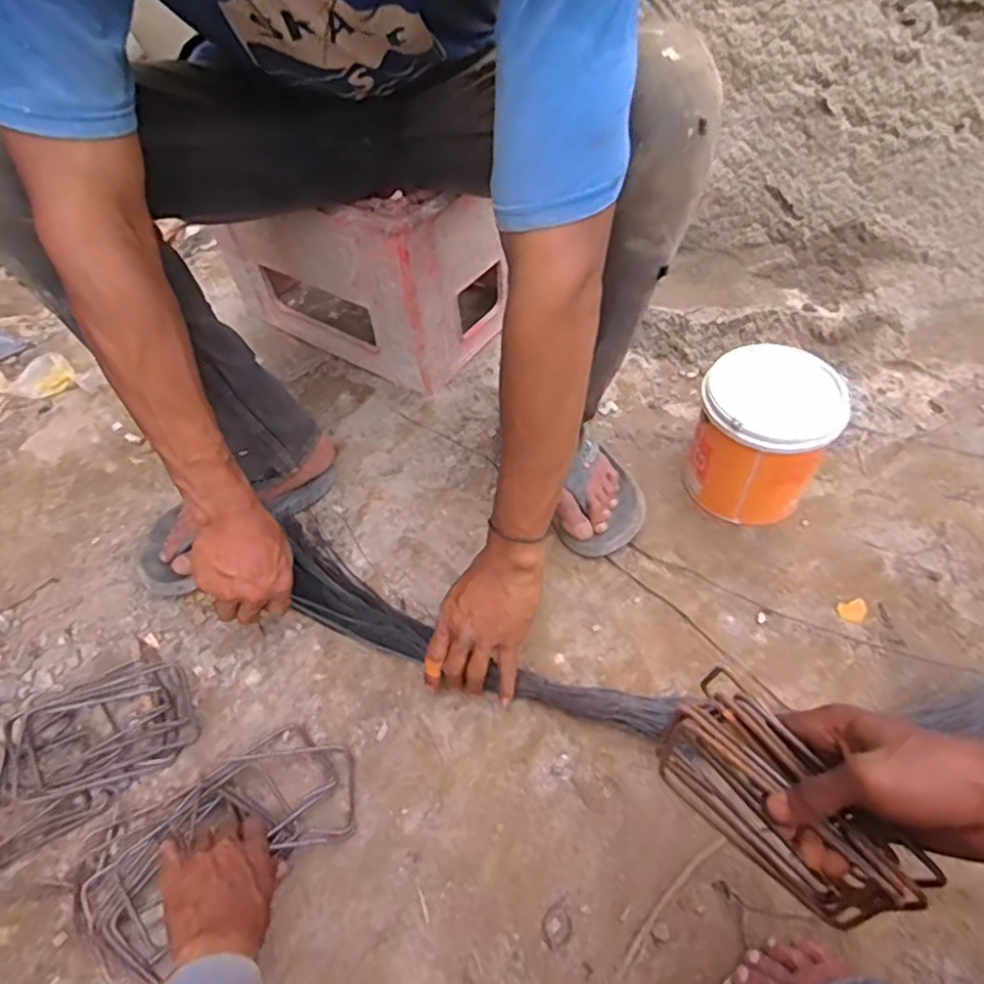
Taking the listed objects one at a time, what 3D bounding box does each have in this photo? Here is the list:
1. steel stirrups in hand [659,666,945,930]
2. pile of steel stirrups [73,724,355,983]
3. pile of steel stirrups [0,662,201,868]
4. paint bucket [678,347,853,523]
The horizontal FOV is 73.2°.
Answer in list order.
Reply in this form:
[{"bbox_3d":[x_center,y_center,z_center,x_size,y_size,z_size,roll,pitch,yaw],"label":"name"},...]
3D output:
[{"bbox_3d":[0.190,0.207,0.440,0.049,0.115,0.162,-40,63,-22],"label":"steel stirrups in hand"},{"bbox_3d":[-0.263,0.338,0.643,0.262,0.062,0.153,-26,59,-15],"label":"pile of steel stirrups"},{"bbox_3d":[-0.472,0.284,0.696,0.296,0.057,0.150,-30,54,-20],"label":"pile of steel stirrups"},{"bbox_3d":[0.330,-0.068,0.824,0.151,0.164,0.146,-2,50,2],"label":"paint bucket"}]

